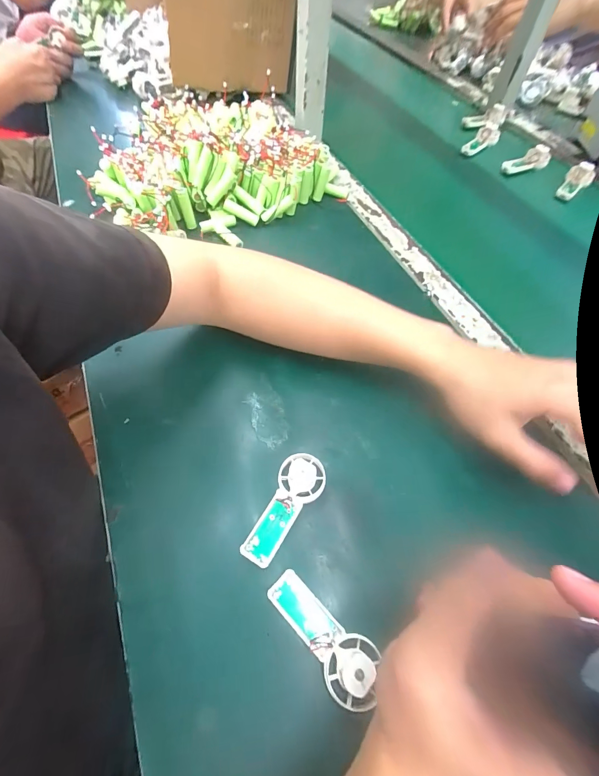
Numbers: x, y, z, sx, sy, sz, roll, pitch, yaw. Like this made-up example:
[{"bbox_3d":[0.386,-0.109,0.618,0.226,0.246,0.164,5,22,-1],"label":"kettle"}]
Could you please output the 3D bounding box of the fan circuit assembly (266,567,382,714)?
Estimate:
[{"bbox_3d":[0.016,0.167,0.241,0.036,0.016,0.087,-38,56,-24],"label":"fan circuit assembly"}]

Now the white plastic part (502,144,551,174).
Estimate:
[{"bbox_3d":[0.405,-0.405,0.625,0.085,0.030,0.035,-24,63,-18],"label":"white plastic part"}]

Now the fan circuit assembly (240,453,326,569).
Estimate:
[{"bbox_3d":[-0.011,0.098,0.288,0.037,0.021,0.091,24,60,12],"label":"fan circuit assembly"}]

